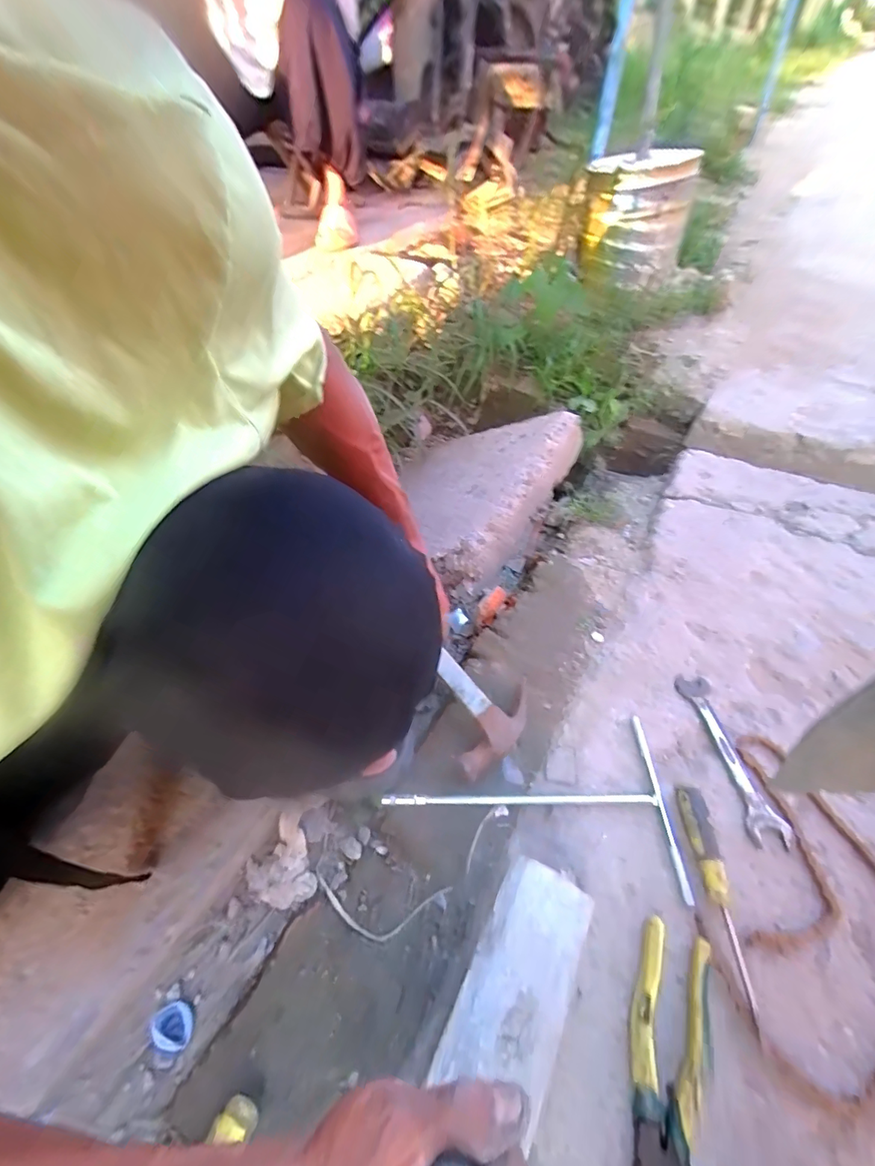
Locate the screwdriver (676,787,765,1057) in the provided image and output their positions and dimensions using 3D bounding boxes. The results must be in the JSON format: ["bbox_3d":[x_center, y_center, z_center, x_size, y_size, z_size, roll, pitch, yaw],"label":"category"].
[{"bbox_3d":[0.255,0.280,0.405,0.020,0.028,0.177,-4,47,1],"label":"screwdriver"}]

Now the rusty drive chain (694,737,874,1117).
[{"bbox_3d":[0.340,0.284,0.409,0.164,0.007,0.271,25,54,24],"label":"rusty drive chain"}]

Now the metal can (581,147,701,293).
[{"bbox_3d":[0.527,-0.970,1.237,0.264,0.276,0.212,10,49,13],"label":"metal can"}]

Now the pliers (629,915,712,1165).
[{"bbox_3d":[0.174,0.369,0.338,0.058,0.020,0.187,13,50,15],"label":"pliers"}]

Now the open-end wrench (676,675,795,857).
[{"bbox_3d":[0.321,0.186,0.503,0.039,0.009,0.186,-5,47,-1],"label":"open-end wrench"}]

